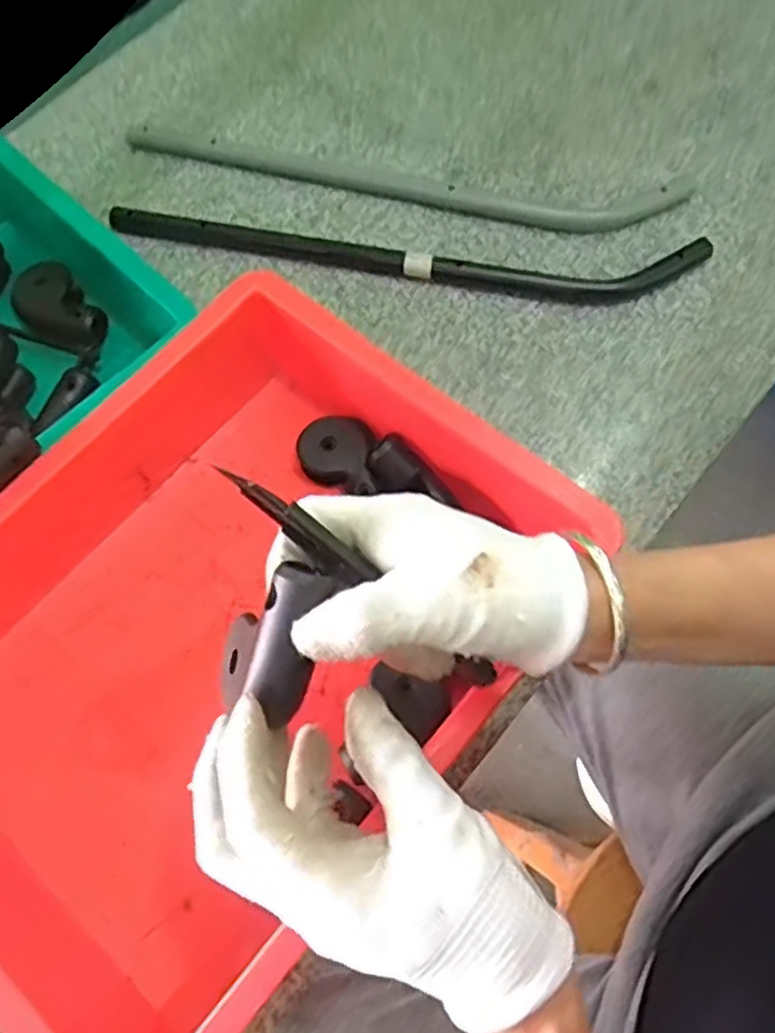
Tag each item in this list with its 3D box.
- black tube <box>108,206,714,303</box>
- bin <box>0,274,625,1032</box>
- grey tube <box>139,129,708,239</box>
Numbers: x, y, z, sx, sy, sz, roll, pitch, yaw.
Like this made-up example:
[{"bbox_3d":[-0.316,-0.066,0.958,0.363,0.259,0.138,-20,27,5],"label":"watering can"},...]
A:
[{"bbox_3d":[0.008,-0.189,0.541,0.432,0.018,0.049,5,67,4],"label":"black tube"},{"bbox_3d":[-0.089,0.063,0.395,0.271,0.083,0.338,38,73,16],"label":"bin"},{"bbox_3d":[0.007,-0.258,0.577,0.431,0.012,0.052,9,68,5],"label":"grey tube"}]

